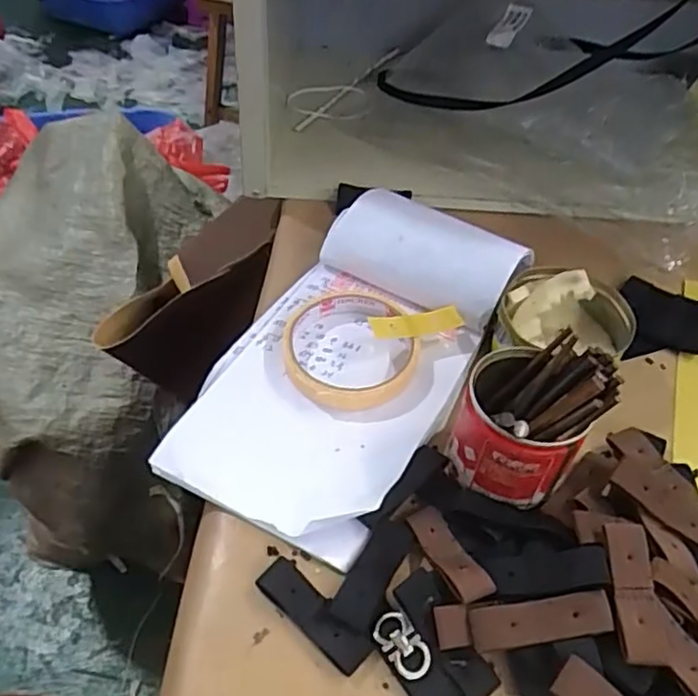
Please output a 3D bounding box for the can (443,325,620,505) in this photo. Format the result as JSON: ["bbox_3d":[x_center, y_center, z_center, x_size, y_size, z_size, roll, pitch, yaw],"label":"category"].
[{"bbox_3d":[0.094,0.041,0.348,0.066,0.078,0.068,3,47,-3],"label":"can"}]

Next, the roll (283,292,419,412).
[{"bbox_3d":[0.000,-0.004,0.416,0.084,0.019,0.095,-1,47,-6],"label":"roll"}]

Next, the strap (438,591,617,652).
[{"bbox_3d":[0.080,0.127,0.302,0.078,0.008,0.019,-9,44,5],"label":"strap"}]

